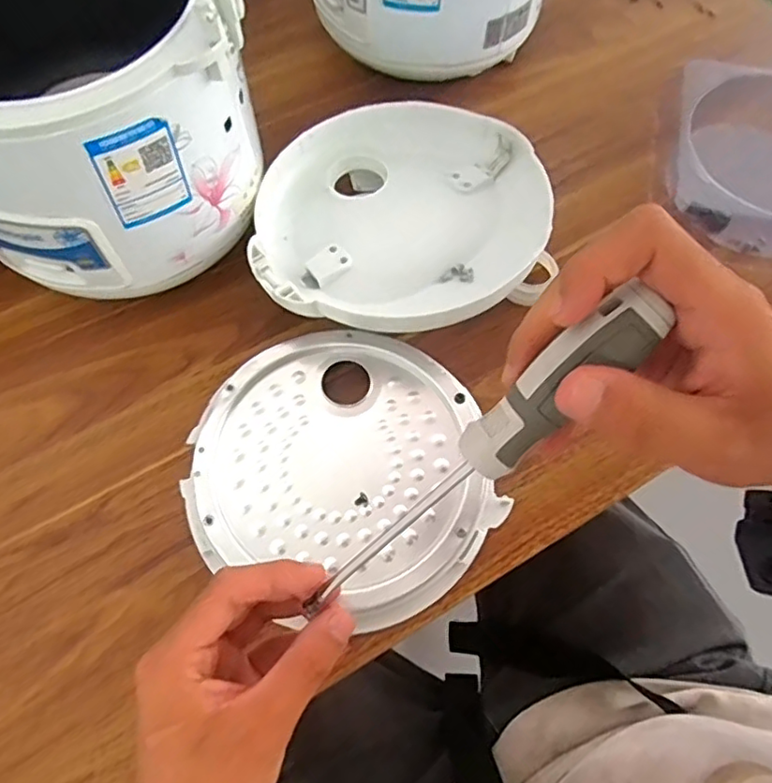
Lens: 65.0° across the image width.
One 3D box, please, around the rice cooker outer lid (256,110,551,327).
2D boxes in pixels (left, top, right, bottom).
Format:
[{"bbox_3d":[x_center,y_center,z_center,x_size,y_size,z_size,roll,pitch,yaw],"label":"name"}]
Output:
[{"bbox_3d":[0.010,-0.127,0.453,0.215,0.054,0.199,1,65,-1],"label":"rice cooker outer lid"}]

